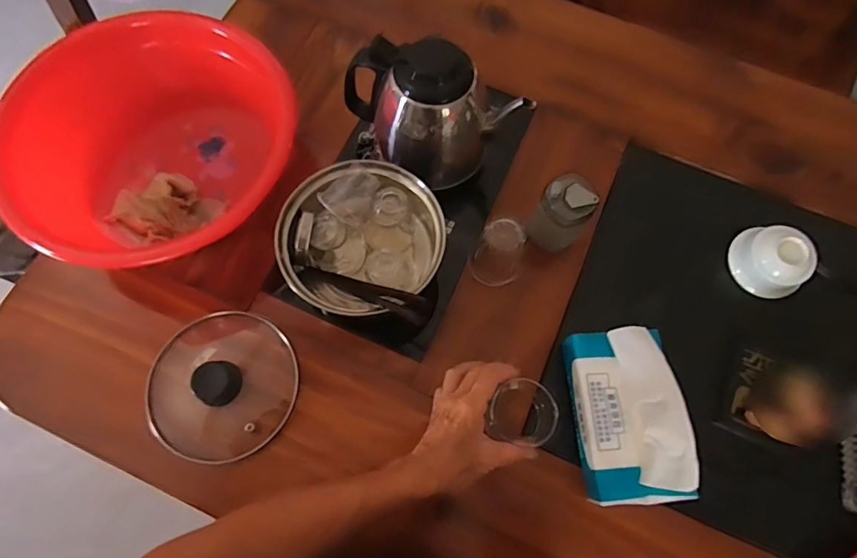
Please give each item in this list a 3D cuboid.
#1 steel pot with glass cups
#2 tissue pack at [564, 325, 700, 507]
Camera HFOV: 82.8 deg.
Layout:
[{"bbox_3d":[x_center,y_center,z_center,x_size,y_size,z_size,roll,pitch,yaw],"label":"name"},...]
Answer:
[{"bbox_3d":[-0.067,-0.035,0.505,0.161,0.081,0.162,0,71,-1],"label":"steel pot with glass cups"},{"bbox_3d":[0.184,0.127,0.463,0.080,0.100,0.156,-4,71,-3],"label":"tissue pack"}]

